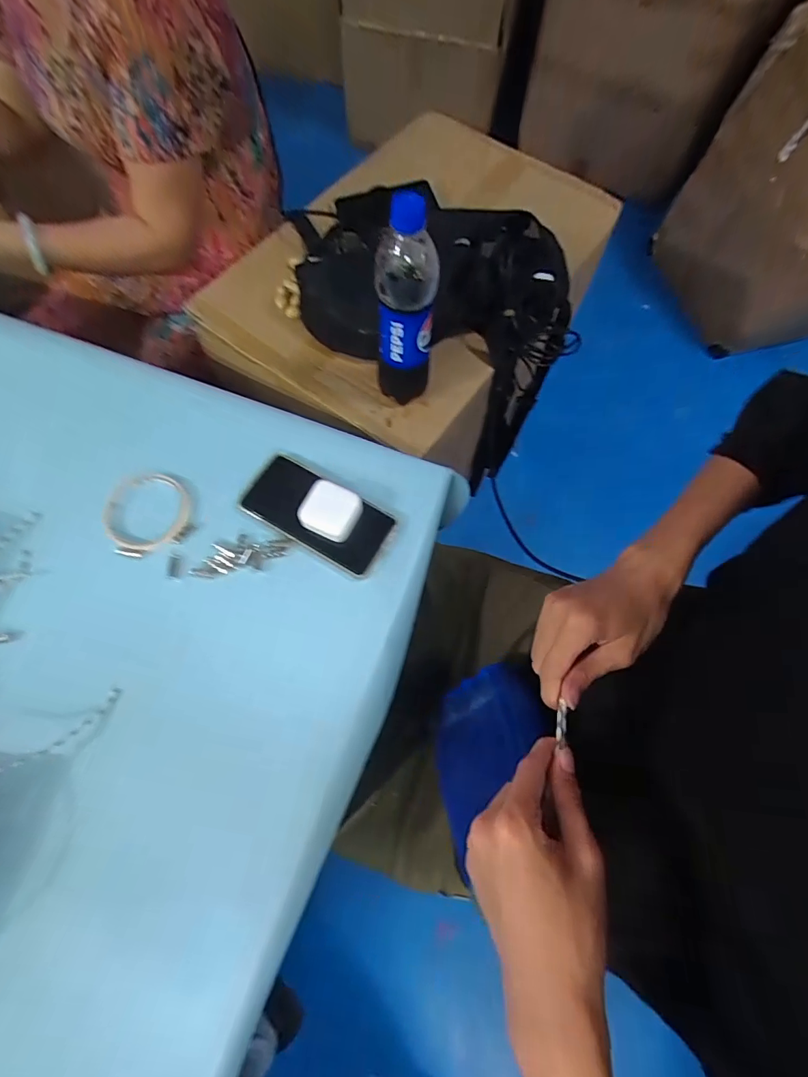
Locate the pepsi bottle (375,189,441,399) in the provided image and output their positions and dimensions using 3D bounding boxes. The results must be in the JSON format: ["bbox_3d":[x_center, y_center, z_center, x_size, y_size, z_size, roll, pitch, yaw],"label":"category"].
[{"bbox_3d":[0.001,-0.238,0.508,0.062,0.235,0.054,2,69,-2],"label":"pepsi bottle"}]

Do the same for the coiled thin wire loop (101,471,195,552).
[{"bbox_3d":[-0.279,-0.031,0.502,0.090,0.008,0.088,1,69,-2],"label":"coiled thin wire loop"}]

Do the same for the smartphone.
[{"bbox_3d":[-0.092,-0.027,0.503,0.162,0.012,0.078,30,76,9],"label":"smartphone"}]

